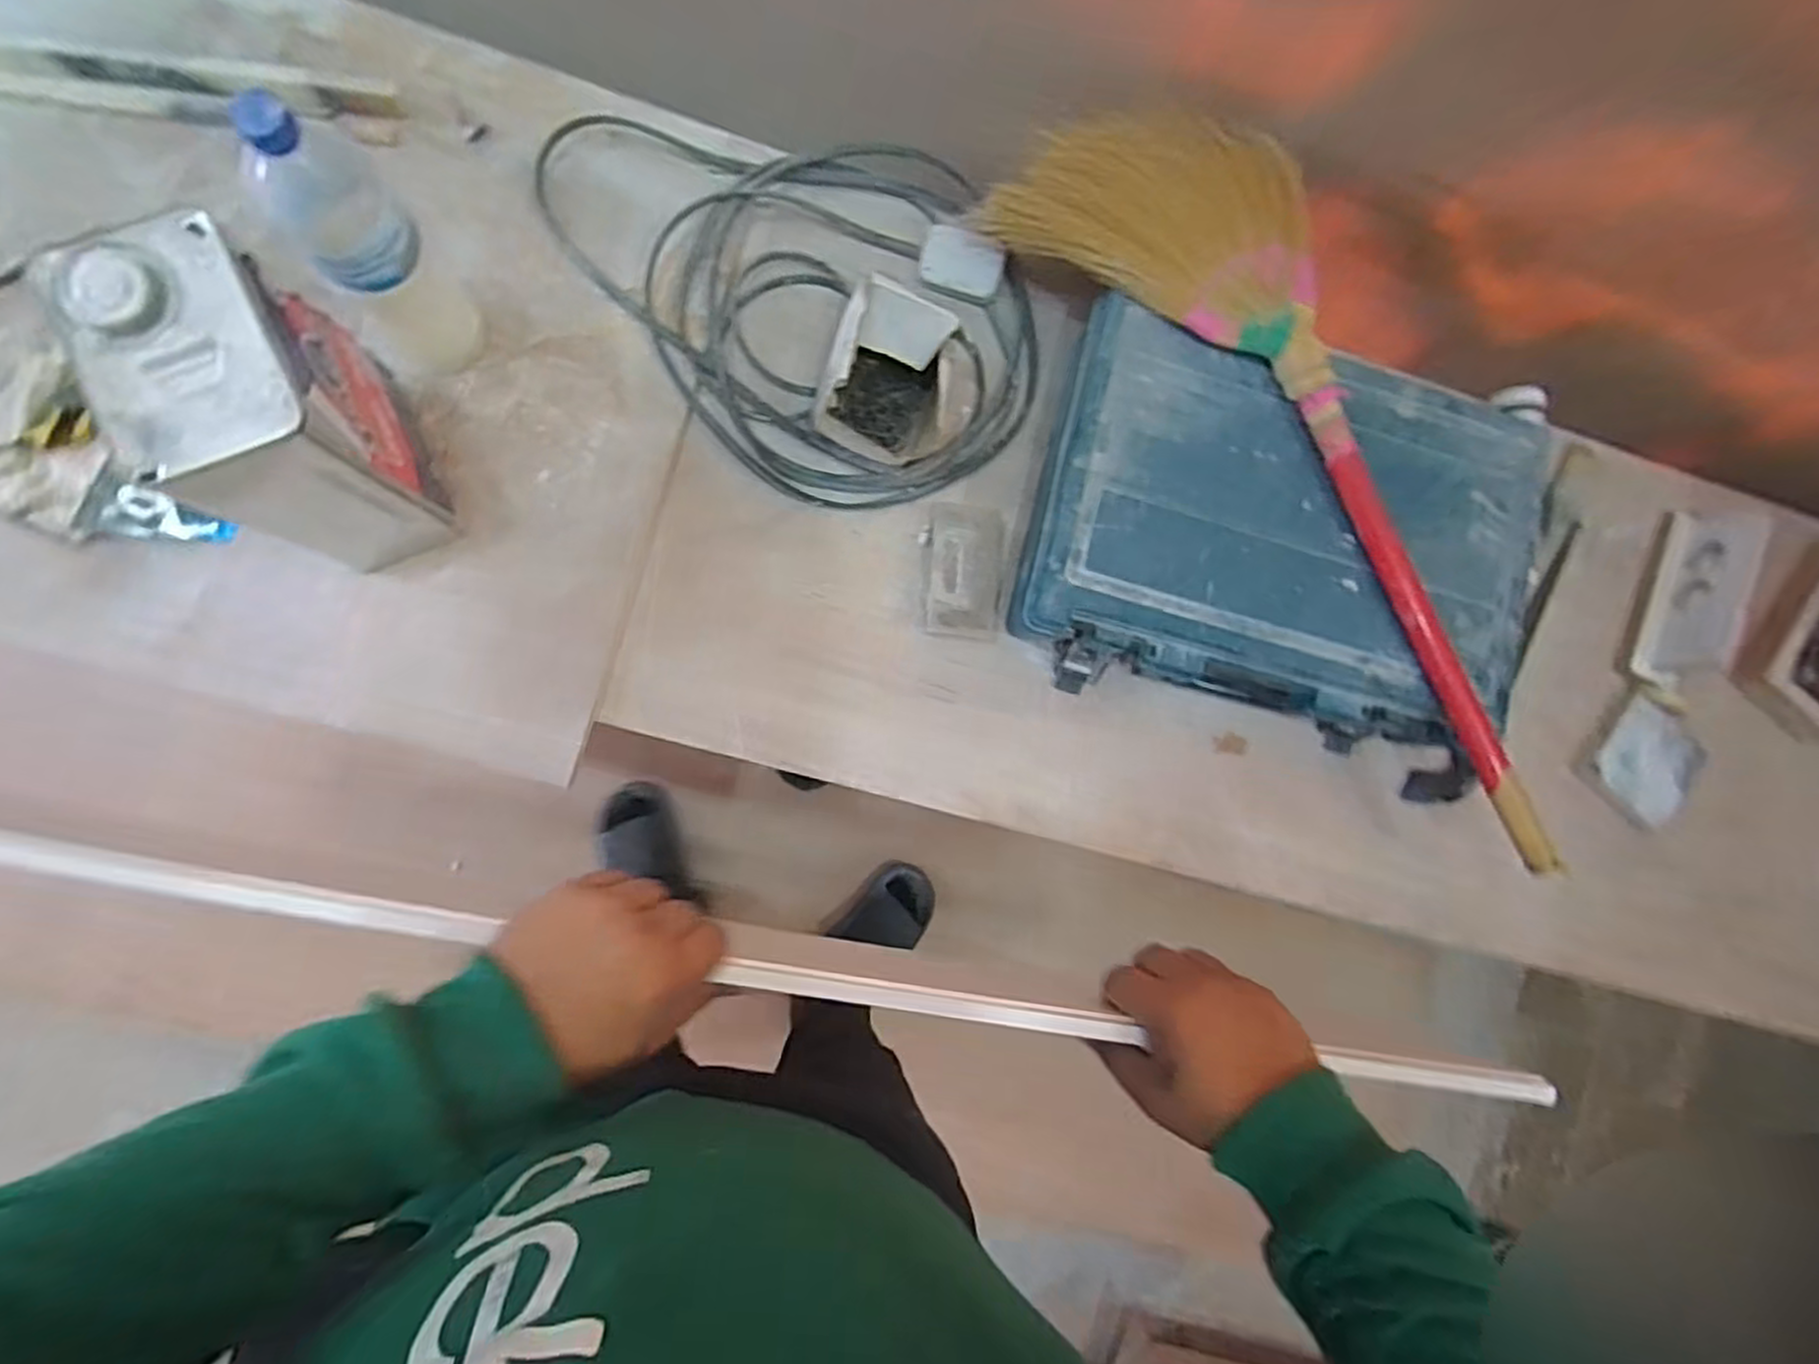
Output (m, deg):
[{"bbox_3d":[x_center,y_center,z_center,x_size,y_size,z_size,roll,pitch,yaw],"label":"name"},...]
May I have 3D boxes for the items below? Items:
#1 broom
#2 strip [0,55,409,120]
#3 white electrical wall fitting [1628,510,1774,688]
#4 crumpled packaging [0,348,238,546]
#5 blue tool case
[{"bbox_3d":[0.409,-0.226,0.727,0.270,0.065,0.802,-40,92,-8],"label":"broom"},{"bbox_3d":[-0.715,-0.519,0.662,0.504,0.023,0.048,0,86,-8],"label":"strip"},{"bbox_3d":[0.888,-0.094,0.871,0.091,0.018,0.191,15,92,21],"label":"white electrical wall fitting"},{"bbox_3d":[-0.699,-0.167,0.650,0.116,0.032,0.201,-43,93,-8],"label":"crumpled packaging"},{"bbox_3d":[0.370,-0.134,0.771,0.503,0.116,0.368,17,84,-6],"label":"blue tool case"}]

